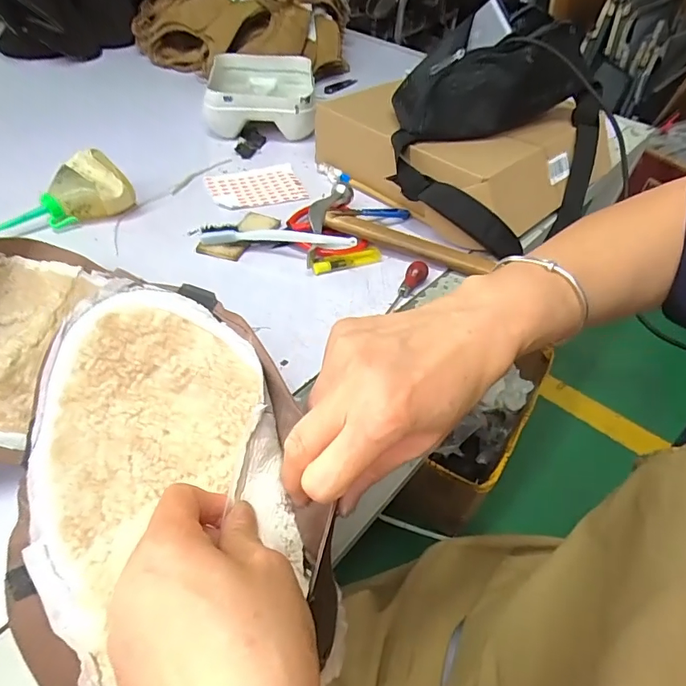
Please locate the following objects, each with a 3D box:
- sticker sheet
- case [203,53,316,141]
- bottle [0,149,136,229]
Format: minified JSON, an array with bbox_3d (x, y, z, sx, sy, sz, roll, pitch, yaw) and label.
[{"bbox_3d":[-0.114,-0.206,0.609,0.116,0.010,0.094,-15,52,-16],"label":"sticker sheet"},{"bbox_3d":[-0.126,-0.379,0.726,0.157,0.069,0.182,0,47,-6],"label":"case"},{"bbox_3d":[-0.304,-0.162,0.511,0.133,0.058,0.059,-18,51,-22],"label":"bottle"}]

